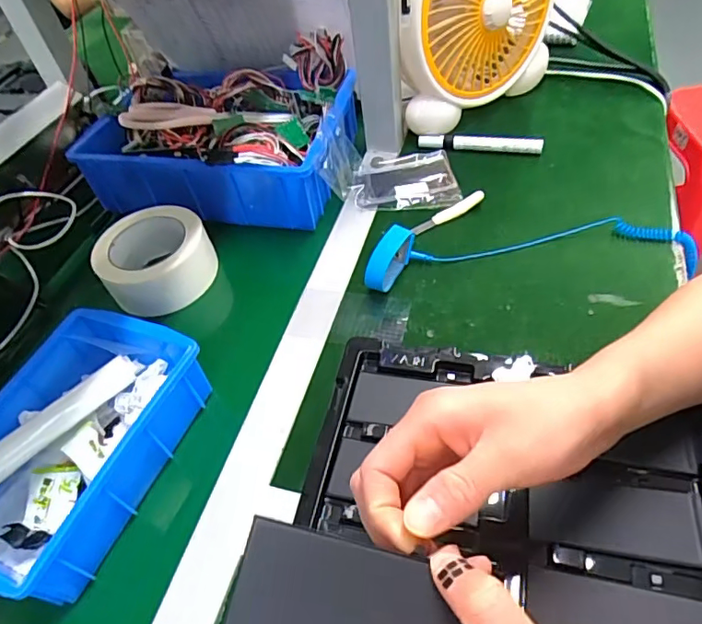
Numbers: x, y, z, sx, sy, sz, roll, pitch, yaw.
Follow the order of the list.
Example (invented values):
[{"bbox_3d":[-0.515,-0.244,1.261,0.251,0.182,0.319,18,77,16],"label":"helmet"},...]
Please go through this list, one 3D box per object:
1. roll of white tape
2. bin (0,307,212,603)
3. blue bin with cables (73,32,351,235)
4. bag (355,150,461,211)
[{"bbox_3d":[-0.197,-0.055,0.533,0.107,0.045,0.105,-5,49,5],"label":"roll of white tape"},{"bbox_3d":[-0.216,0.098,0.400,0.146,0.053,0.203,17,55,16],"label":"bin"},{"bbox_3d":[-0.148,-0.205,0.607,0.292,0.105,0.202,1,51,10],"label":"blue bin with cables"},{"bbox_3d":[0.061,-0.155,0.593,0.112,0.015,0.105,-5,49,5],"label":"bag"}]

